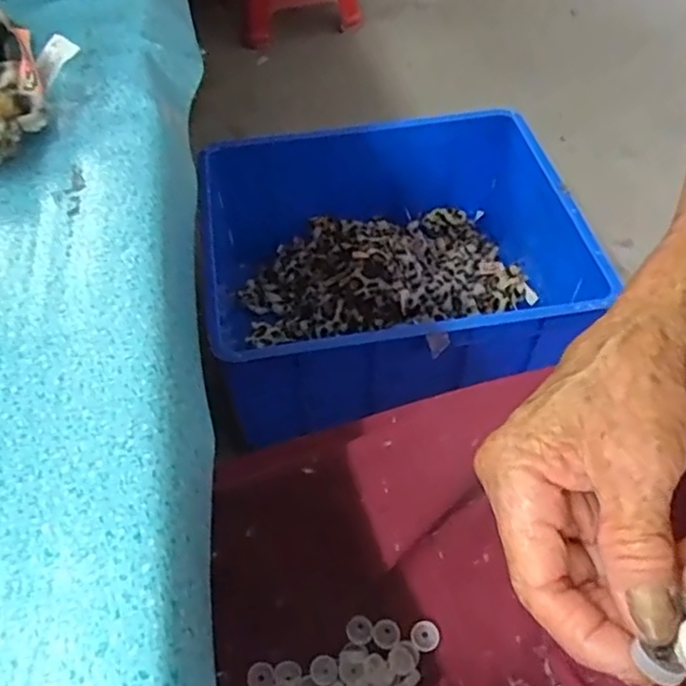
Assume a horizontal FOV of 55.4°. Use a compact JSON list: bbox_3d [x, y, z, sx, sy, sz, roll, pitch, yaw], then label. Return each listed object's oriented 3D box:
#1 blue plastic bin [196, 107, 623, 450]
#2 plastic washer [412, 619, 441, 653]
[{"bbox_3d":[0.104,-0.109,1.124,0.641,0.277,0.498,-11,52,-8],"label":"blue plastic bin"},{"bbox_3d":[0.050,0.179,0.399,0.016,0.006,0.017,0,51,0],"label":"plastic washer"}]

